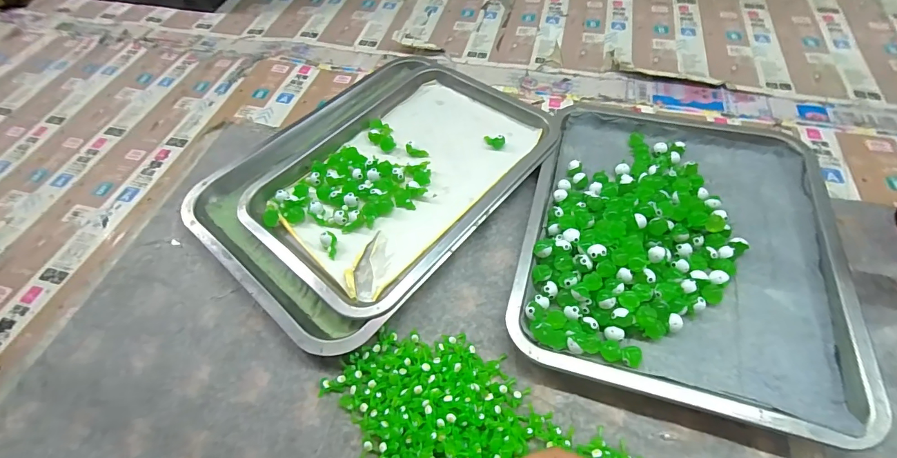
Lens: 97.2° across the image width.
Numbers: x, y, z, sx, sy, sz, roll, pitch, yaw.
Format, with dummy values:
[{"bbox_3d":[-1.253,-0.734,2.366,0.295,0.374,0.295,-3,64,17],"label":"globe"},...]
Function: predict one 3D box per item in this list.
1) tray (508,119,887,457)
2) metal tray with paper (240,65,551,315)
[{"bbox_3d":[0.212,-0.006,0.368,0.257,0.031,0.320,13,58,12],"label":"tray"},{"bbox_3d":[-0.051,-0.069,0.433,0.232,0.023,0.311,37,66,24],"label":"metal tray with paper"}]

